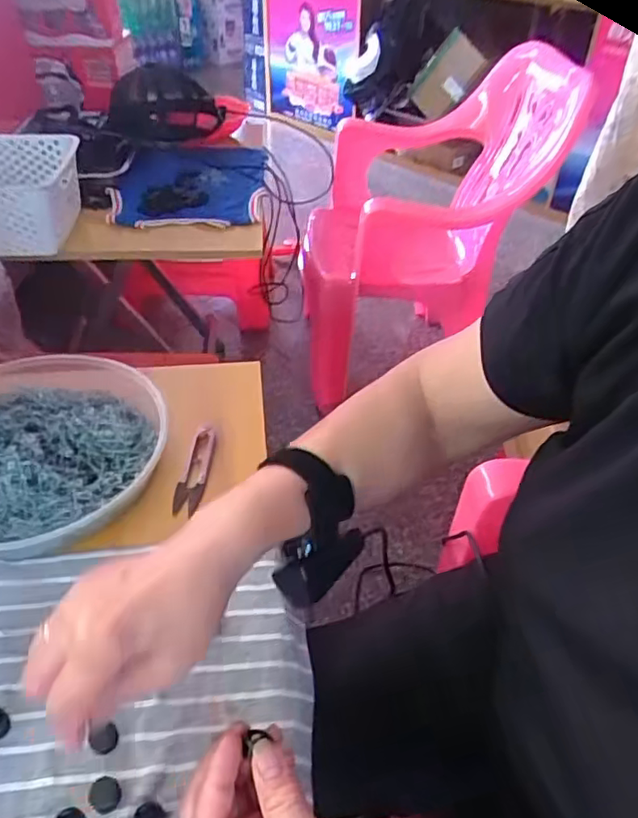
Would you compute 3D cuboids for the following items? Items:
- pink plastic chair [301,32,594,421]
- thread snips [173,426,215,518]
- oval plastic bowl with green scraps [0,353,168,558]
[{"bbox_3d":[0.207,-0.393,1.374,0.437,0.616,0.488,-1,42,-4],"label":"pink plastic chair"},{"bbox_3d":[-0.110,0.055,0.548,0.022,0.018,0.094,5,41,3],"label":"thread snips"},{"bbox_3d":[-0.248,0.025,0.524,0.224,0.069,0.225,-21,47,-24],"label":"oval plastic bowl with green scraps"}]

